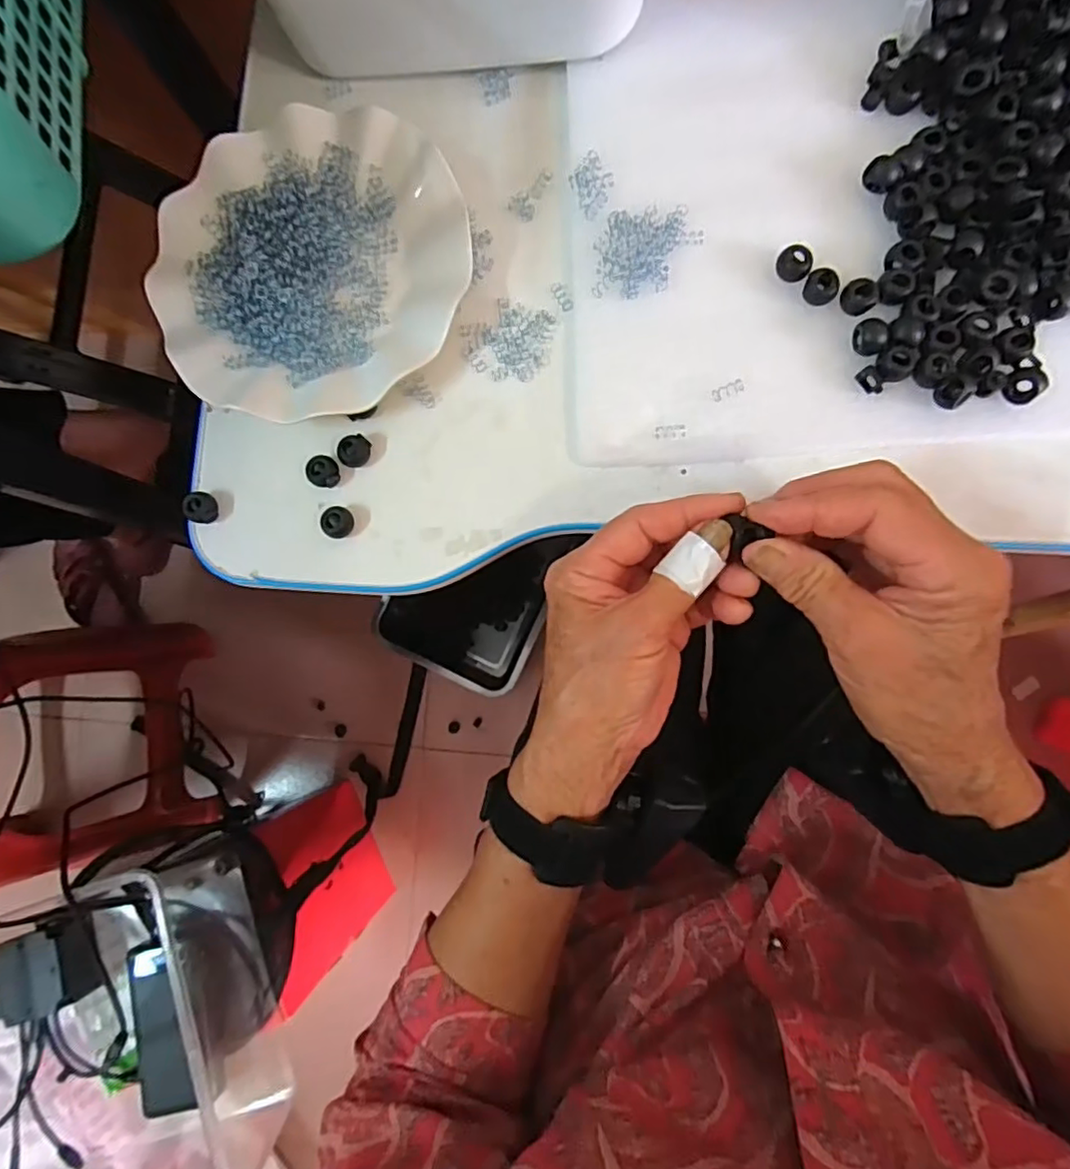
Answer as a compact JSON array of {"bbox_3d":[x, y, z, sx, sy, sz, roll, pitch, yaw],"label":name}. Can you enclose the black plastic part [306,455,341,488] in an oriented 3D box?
[{"bbox_3d":[-0.121,-0.065,0.348,0.018,0.010,0.017,-1,84,5],"label":"black plastic part"}]

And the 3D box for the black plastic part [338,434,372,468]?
[{"bbox_3d":[-0.103,-0.076,0.347,0.015,0.011,0.018,44,90,8],"label":"black plastic part"}]

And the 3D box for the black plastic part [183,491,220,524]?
[{"bbox_3d":[-0.193,-0.044,0.352,0.014,0.013,0.018,15,86,7],"label":"black plastic part"}]

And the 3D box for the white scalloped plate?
[{"bbox_3d":[-0.129,-0.182,0.352,0.169,0.023,0.177,-1,84,5],"label":"white scalloped plate"}]

